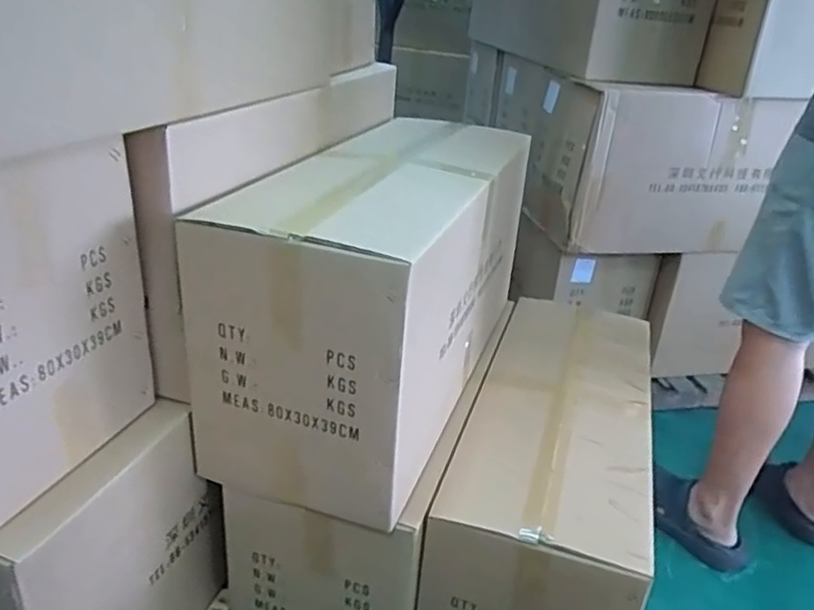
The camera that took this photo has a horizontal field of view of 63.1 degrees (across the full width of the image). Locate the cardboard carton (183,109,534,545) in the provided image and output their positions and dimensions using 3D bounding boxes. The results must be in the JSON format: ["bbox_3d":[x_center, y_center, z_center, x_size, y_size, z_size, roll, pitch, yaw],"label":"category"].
[{"bbox_3d":[-0.038,-0.033,1.117,0.303,0.397,0.665,12,27,17],"label":"cardboard carton"}]

